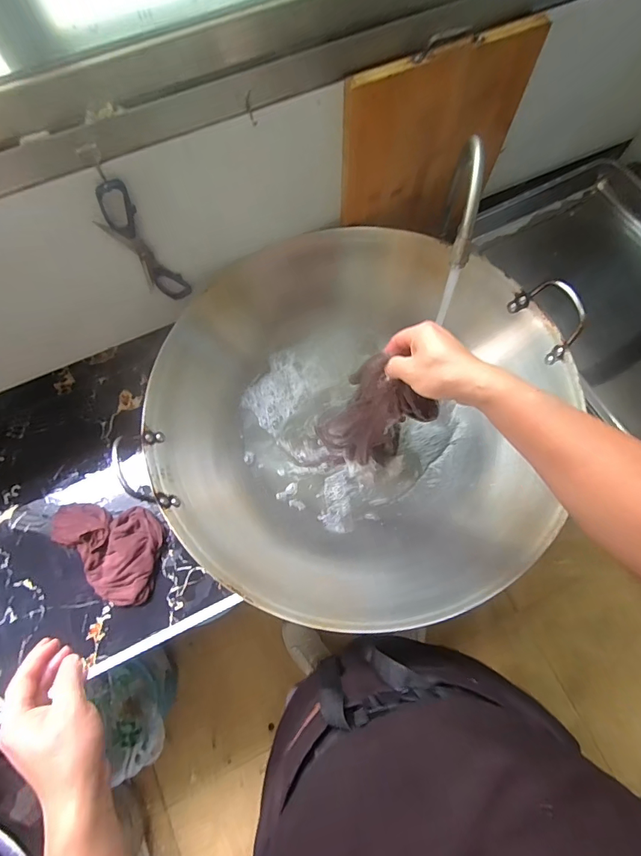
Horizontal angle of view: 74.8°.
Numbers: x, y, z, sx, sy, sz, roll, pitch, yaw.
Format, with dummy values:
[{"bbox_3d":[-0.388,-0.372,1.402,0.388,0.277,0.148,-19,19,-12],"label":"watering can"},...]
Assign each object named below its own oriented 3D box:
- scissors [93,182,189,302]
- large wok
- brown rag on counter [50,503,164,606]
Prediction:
[{"bbox_3d":[-0.227,-0.229,0.543,0.063,0.205,0.015,-31,73,-10],"label":"scissors"},{"bbox_3d":[0.043,-0.026,0.649,0.550,0.149,0.578,0,70,0],"label":"large wok"},{"bbox_3d":[-0.335,0.192,0.650,0.160,0.039,0.138,6,70,2],"label":"brown rag on counter"}]

